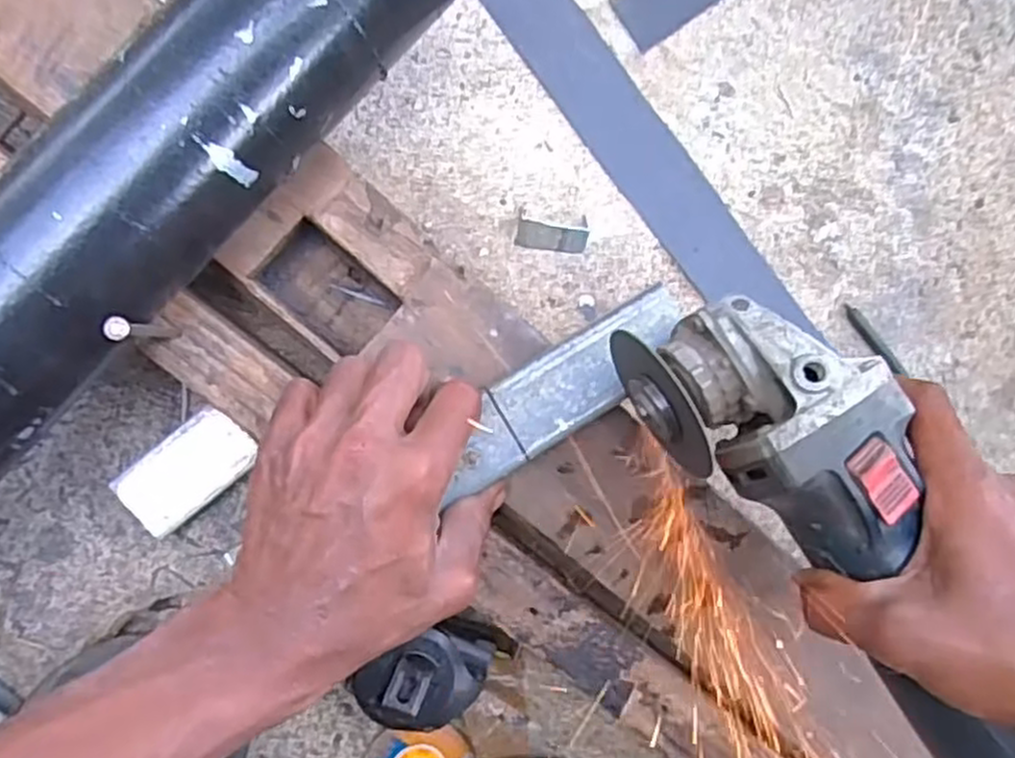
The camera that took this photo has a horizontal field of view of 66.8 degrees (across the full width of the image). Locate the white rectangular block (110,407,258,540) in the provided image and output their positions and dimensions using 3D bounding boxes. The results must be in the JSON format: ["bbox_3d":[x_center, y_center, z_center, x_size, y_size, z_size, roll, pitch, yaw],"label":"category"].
[{"bbox_3d":[-0.160,0.044,0.388,0.063,0.020,0.035,-42,97,-6],"label":"white rectangular block"}]

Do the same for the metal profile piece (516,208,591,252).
[{"bbox_3d":[0.026,-0.082,0.427,0.039,0.012,0.021,8,90,-9],"label":"metal profile piece"}]

